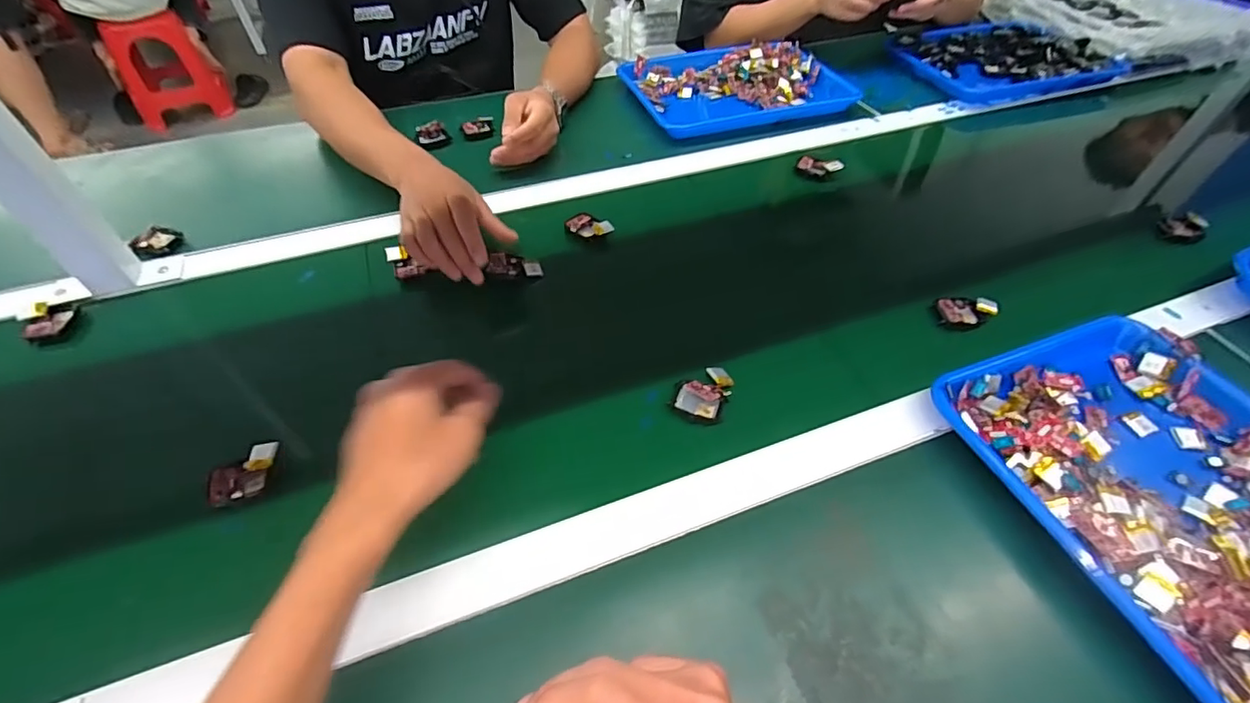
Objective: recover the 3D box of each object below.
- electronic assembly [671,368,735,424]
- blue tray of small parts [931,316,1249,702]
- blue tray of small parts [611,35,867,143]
[{"bbox_3d":[0.070,0.033,0.468,0.044,0.022,0.054,20,51,13],"label":"electronic assembly"},{"bbox_3d":[0.425,0.124,0.389,0.252,0.047,0.337,-14,51,-16],"label":"blue tray of small parts"},{"bbox_3d":[0.171,-0.428,0.850,0.329,0.047,0.238,-13,51,-15],"label":"blue tray of small parts"}]

